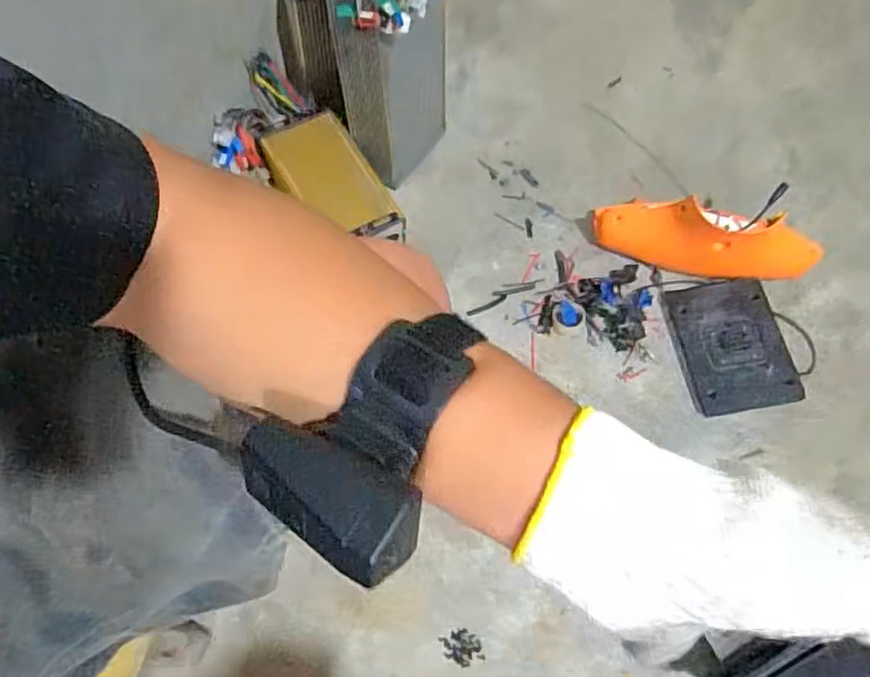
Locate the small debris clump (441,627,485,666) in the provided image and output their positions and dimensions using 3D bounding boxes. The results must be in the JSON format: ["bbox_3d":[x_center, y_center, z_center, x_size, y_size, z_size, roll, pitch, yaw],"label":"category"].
[{"bbox_3d":[0.030,0.339,0.684,0.040,0.004,0.037,-21,70,-10],"label":"small debris clump"}]

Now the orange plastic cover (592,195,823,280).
[{"bbox_3d":[0.372,-0.146,0.845,0.291,0.122,0.085,6,67,1],"label":"orange plastic cover"}]

